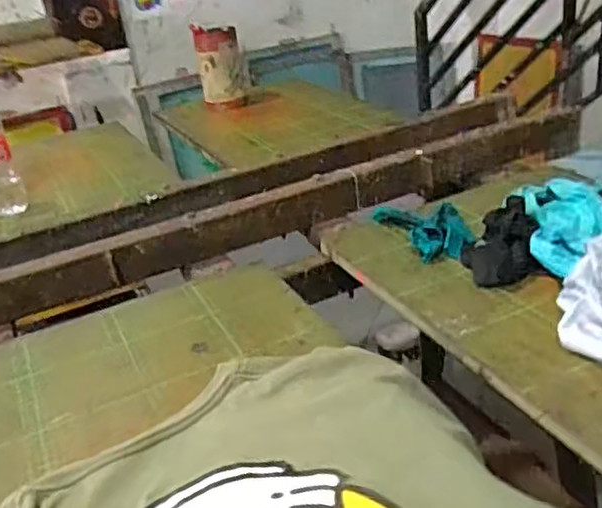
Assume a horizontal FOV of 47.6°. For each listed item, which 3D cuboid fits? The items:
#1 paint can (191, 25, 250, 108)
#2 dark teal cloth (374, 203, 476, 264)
[{"bbox_3d":[-0.193,-0.459,1.673,0.109,0.183,0.111,-10,27,-4],"label":"paint can"},{"bbox_3d":[0.167,-0.038,0.901,0.082,0.033,0.169,-13,25,-13],"label":"dark teal cloth"}]

